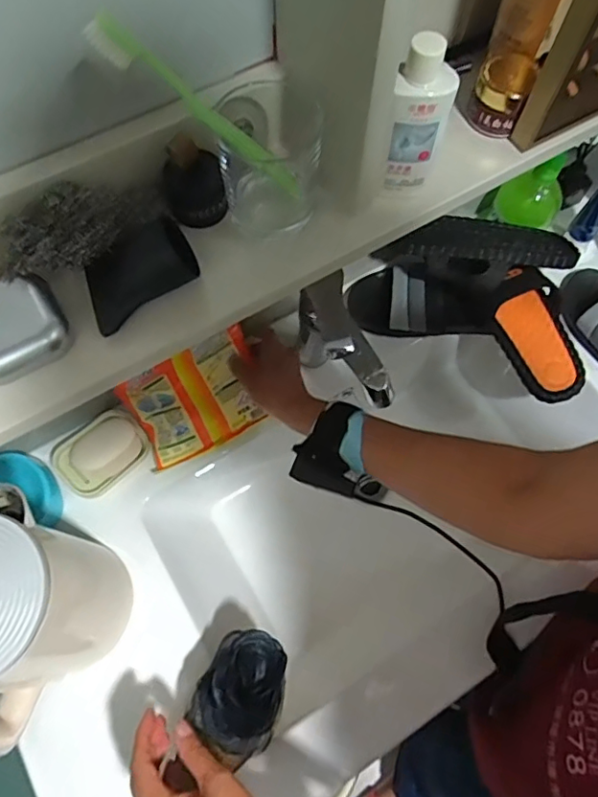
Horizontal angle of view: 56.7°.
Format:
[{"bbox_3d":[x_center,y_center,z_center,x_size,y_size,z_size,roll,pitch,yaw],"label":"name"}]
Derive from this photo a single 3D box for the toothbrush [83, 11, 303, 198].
[{"bbox_3d":[-0.052,-0.171,0.345,0.014,0.170,0.013,-25,64,31],"label":"toothbrush"}]

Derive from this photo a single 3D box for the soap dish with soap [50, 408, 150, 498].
[{"bbox_3d":[-0.240,0.064,0.673,0.106,0.022,0.078,-37,72,-15],"label":"soap dish with soap"}]

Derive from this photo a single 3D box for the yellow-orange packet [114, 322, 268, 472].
[{"bbox_3d":[-0.124,0.000,0.681,0.158,0.046,0.112,-27,70,-11],"label":"yellow-orange packet"}]

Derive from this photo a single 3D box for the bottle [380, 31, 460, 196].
[{"bbox_3d":[0.083,-0.190,0.385,0.036,0.110,0.024,16,68,6],"label":"bottle"}]

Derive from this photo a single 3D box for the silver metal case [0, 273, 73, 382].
[{"bbox_3d":[-0.195,-0.049,0.371,0.069,0.025,0.061,-27,70,-12],"label":"silver metal case"}]

